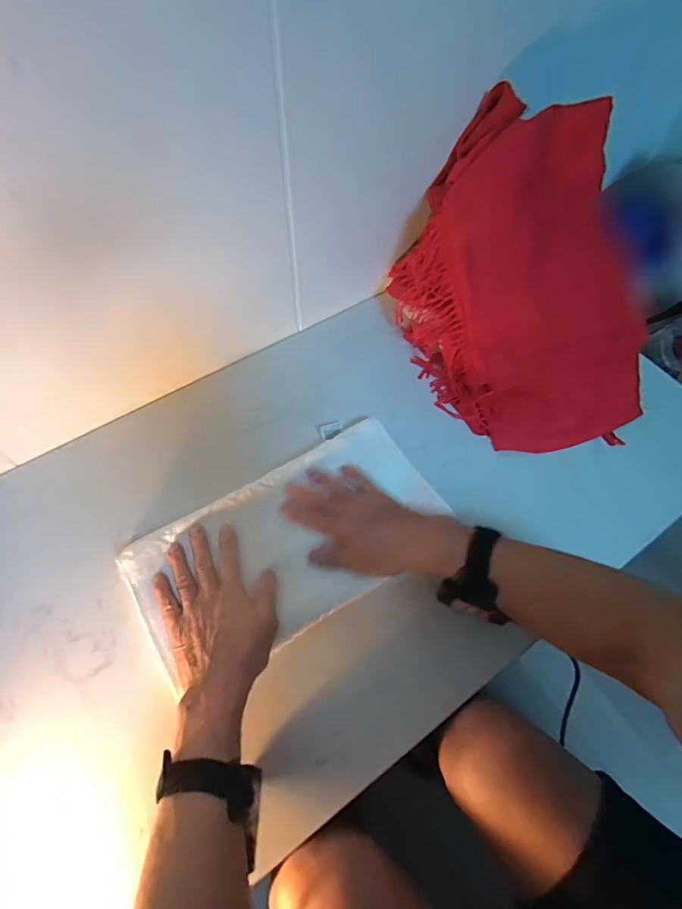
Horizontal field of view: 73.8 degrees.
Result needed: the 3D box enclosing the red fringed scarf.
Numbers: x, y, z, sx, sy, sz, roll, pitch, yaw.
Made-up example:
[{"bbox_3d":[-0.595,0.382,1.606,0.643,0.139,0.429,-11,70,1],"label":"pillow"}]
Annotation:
[{"bbox_3d":[0.225,-0.203,0.547,0.216,0.246,0.335,-22,65,-15],"label":"red fringed scarf"}]

